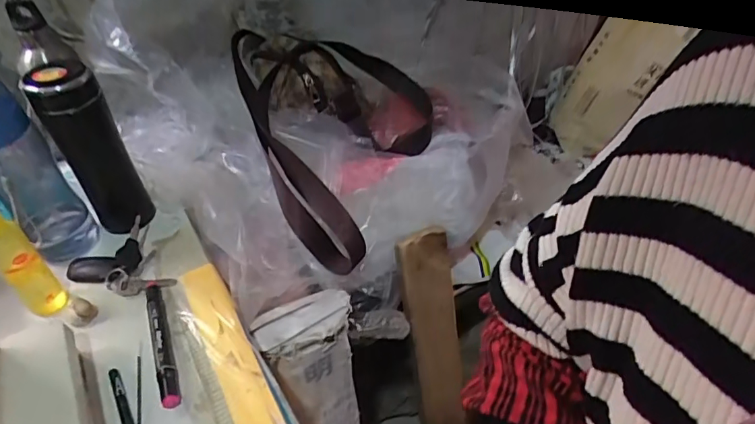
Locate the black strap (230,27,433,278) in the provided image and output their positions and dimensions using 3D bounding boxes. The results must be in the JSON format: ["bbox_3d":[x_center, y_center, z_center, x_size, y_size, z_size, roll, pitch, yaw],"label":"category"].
[{"bbox_3d":[-0.040,-0.141,0.715,0.275,0.174,0.389,-17,45,-11],"label":"black strap"}]

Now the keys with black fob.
[{"bbox_3d":[-0.300,0.060,0.563,0.095,0.027,0.107,-32,50,-25],"label":"keys with black fob"}]

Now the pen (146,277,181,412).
[{"bbox_3d":[-0.224,0.127,0.504,0.017,0.016,0.162,-21,46,-15],"label":"pen"}]

